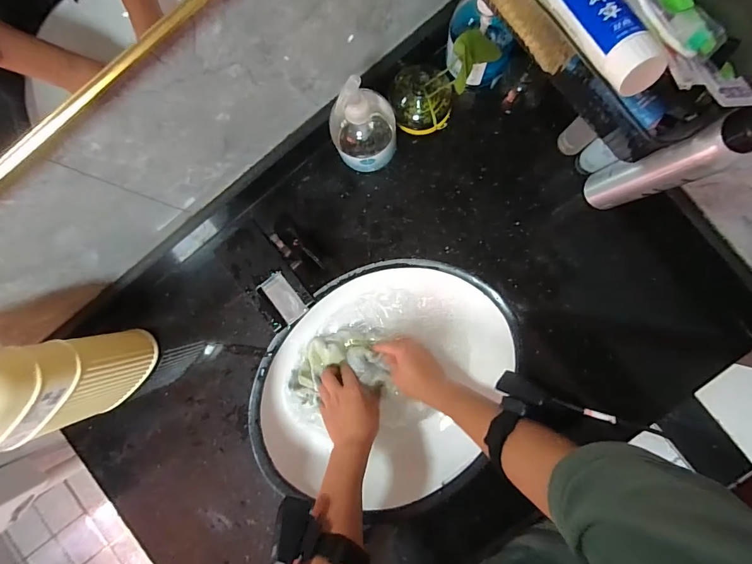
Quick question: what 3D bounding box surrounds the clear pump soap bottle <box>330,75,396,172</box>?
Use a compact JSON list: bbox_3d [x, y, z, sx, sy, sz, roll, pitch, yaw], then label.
[{"bbox_3d":[-0.012,-0.195,0.477,0.080,0.162,0.067,-39,86,3],"label":"clear pump soap bottle"}]

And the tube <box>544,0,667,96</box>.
[{"bbox_3d":[0.160,-0.230,0.313,0.042,0.030,0.198,-17,65,5],"label":"tube"}]

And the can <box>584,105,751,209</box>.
[{"bbox_3d":[0.302,-0.122,0.410,0.048,0.227,0.053,-25,87,4],"label":"can"}]

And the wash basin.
[{"bbox_3d":[0.010,0.147,0.611,0.337,0.113,0.372,20,91,5],"label":"wash basin"}]

